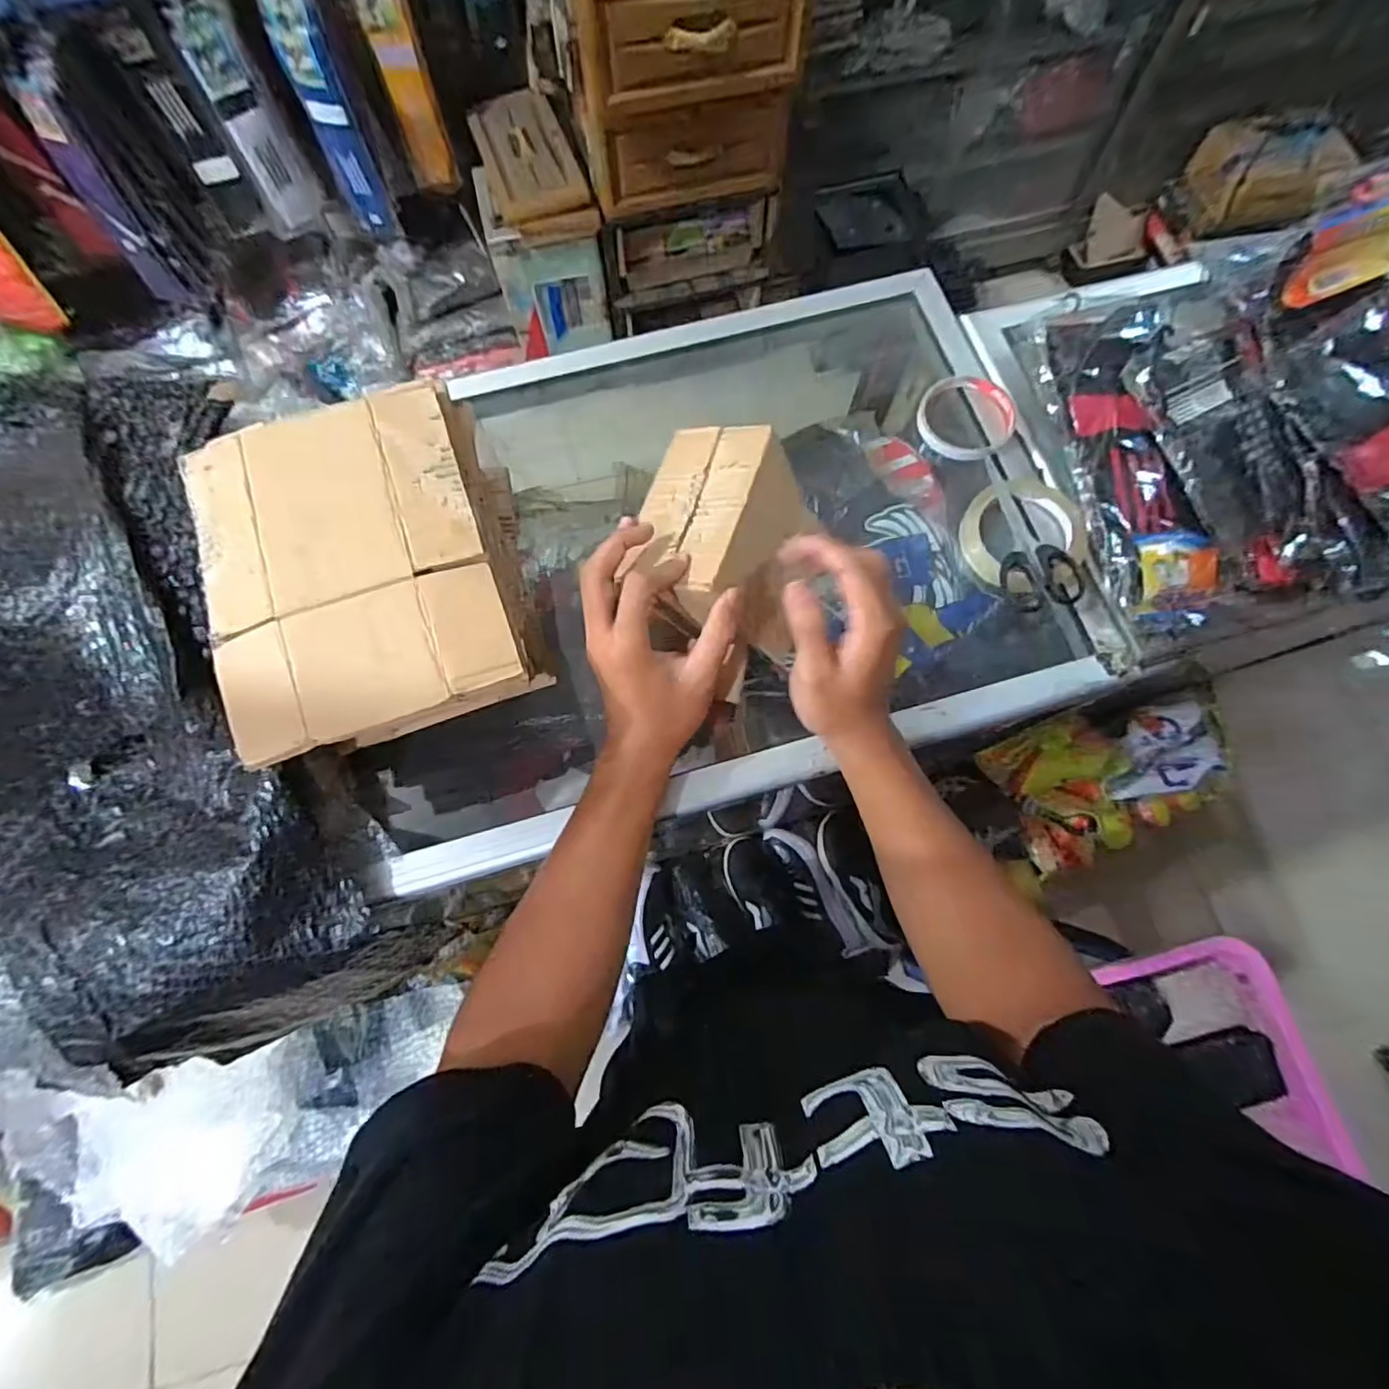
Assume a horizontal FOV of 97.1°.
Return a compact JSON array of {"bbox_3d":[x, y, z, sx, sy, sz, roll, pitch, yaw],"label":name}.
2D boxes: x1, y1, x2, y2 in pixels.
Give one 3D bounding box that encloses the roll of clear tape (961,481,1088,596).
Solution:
[{"bbox_3d":[0.275,-0.134,0.512,0.097,0.025,0.104,0,74,0],"label":"roll of clear tape"}]

